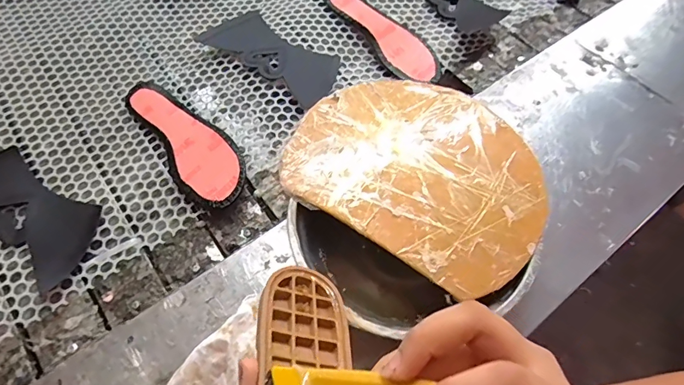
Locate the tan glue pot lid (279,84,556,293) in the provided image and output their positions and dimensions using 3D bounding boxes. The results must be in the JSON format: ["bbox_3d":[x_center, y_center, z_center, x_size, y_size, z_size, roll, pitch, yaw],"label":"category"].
[{"bbox_3d":[0.076,-0.029,0.407,0.234,0.007,0.186,31,64,15],"label":"tan glue pot lid"}]

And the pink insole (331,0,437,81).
[{"bbox_3d":[0.057,-0.232,0.623,0.061,0.021,0.208,-38,68,-21],"label":"pink insole"}]

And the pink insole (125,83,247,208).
[{"bbox_3d":[-0.192,-0.064,0.520,0.075,0.026,0.222,-38,68,-21],"label":"pink insole"}]

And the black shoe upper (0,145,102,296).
[{"bbox_3d":[-0.359,0.016,0.482,0.205,0.005,0.088,33,64,16],"label":"black shoe upper"}]

